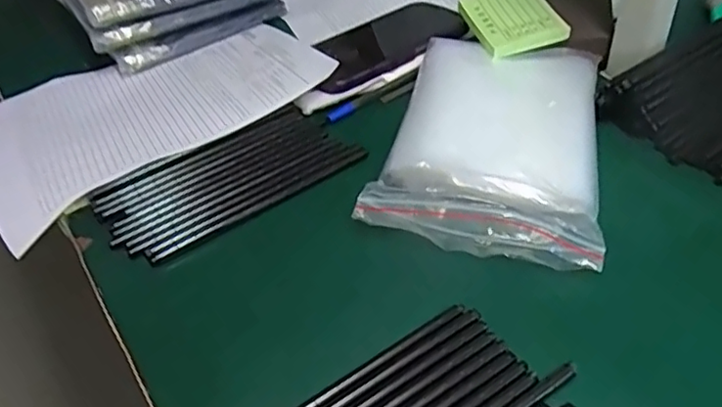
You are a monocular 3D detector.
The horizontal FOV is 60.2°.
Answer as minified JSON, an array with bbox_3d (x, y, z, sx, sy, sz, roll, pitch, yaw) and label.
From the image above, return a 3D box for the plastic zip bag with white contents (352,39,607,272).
[{"bbox_3d":[0.100,-0.056,0.455,0.144,0.035,0.224,9,45,16],"label":"plastic zip bag with white contents"}]

